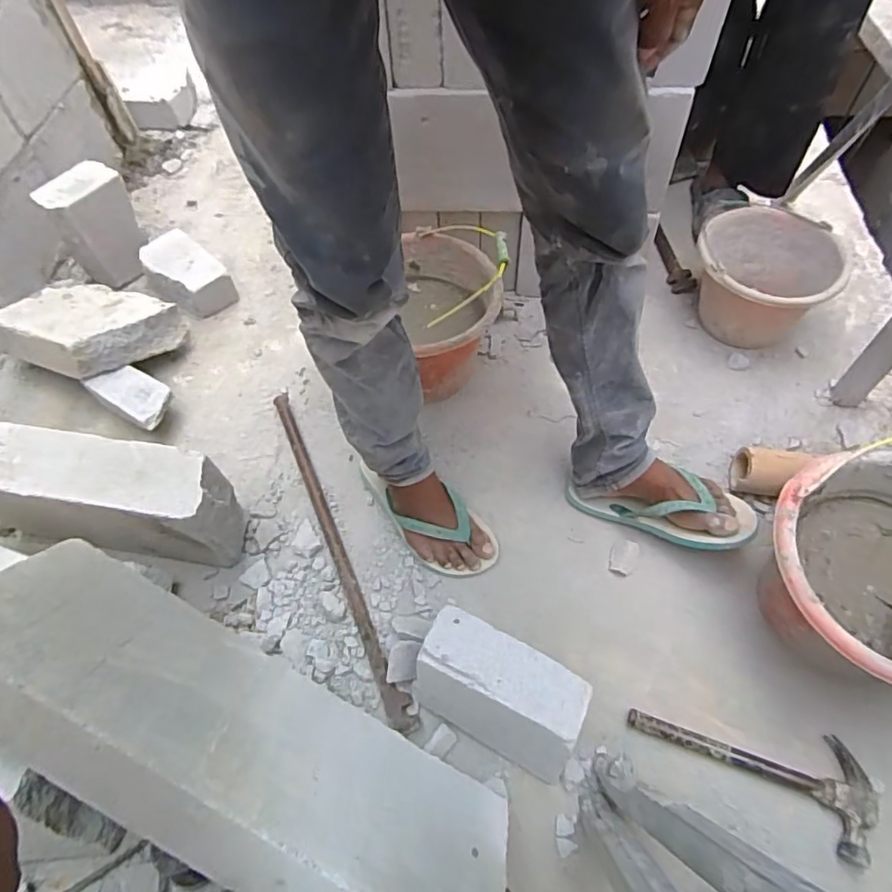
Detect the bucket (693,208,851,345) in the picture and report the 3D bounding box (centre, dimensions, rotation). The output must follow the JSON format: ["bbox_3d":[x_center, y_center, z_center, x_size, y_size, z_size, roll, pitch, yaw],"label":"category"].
[{"bbox_3d":[0.572,-0.303,1.080,0.240,0.170,0.218,38,66,23],"label":"bucket"}]

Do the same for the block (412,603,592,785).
[{"bbox_3d":[0.064,0.304,0.717,0.199,0.135,0.104,25,62,17],"label":"block"}]

